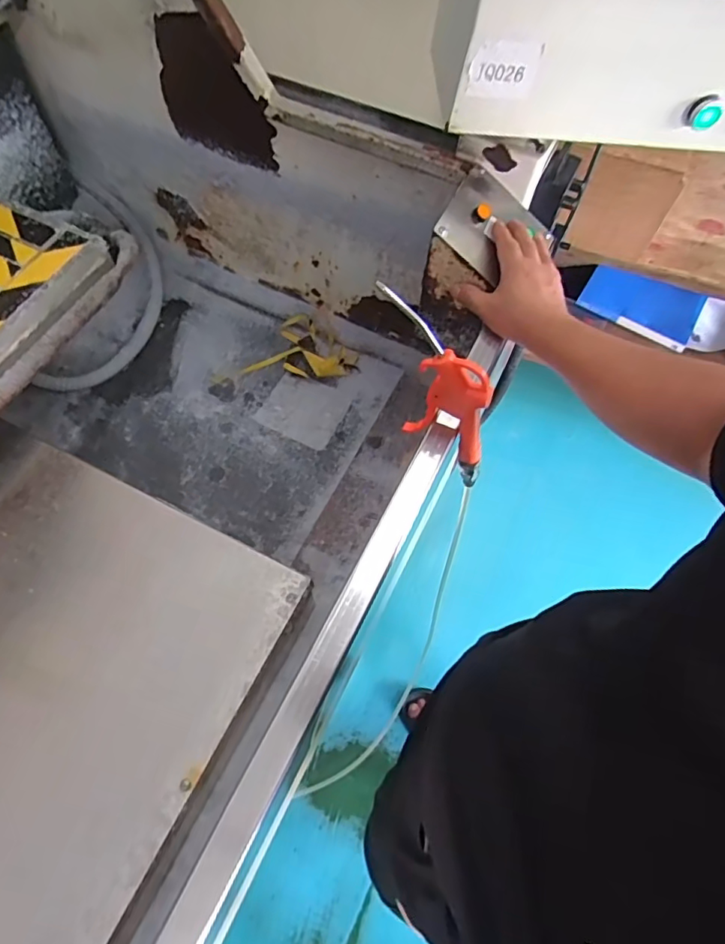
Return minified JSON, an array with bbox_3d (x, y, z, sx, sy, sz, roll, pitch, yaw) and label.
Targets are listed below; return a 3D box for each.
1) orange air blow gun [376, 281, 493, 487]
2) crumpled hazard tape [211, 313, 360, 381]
[{"bbox_3d":[0.078,-0.066,0.523,0.088,0.254,0.028,22,63,36],"label":"orange air blow gun"},{"bbox_3d":[-0.138,-0.226,0.994,0.241,0.027,0.119,-4,64,-4],"label":"crumpled hazard tape"}]

